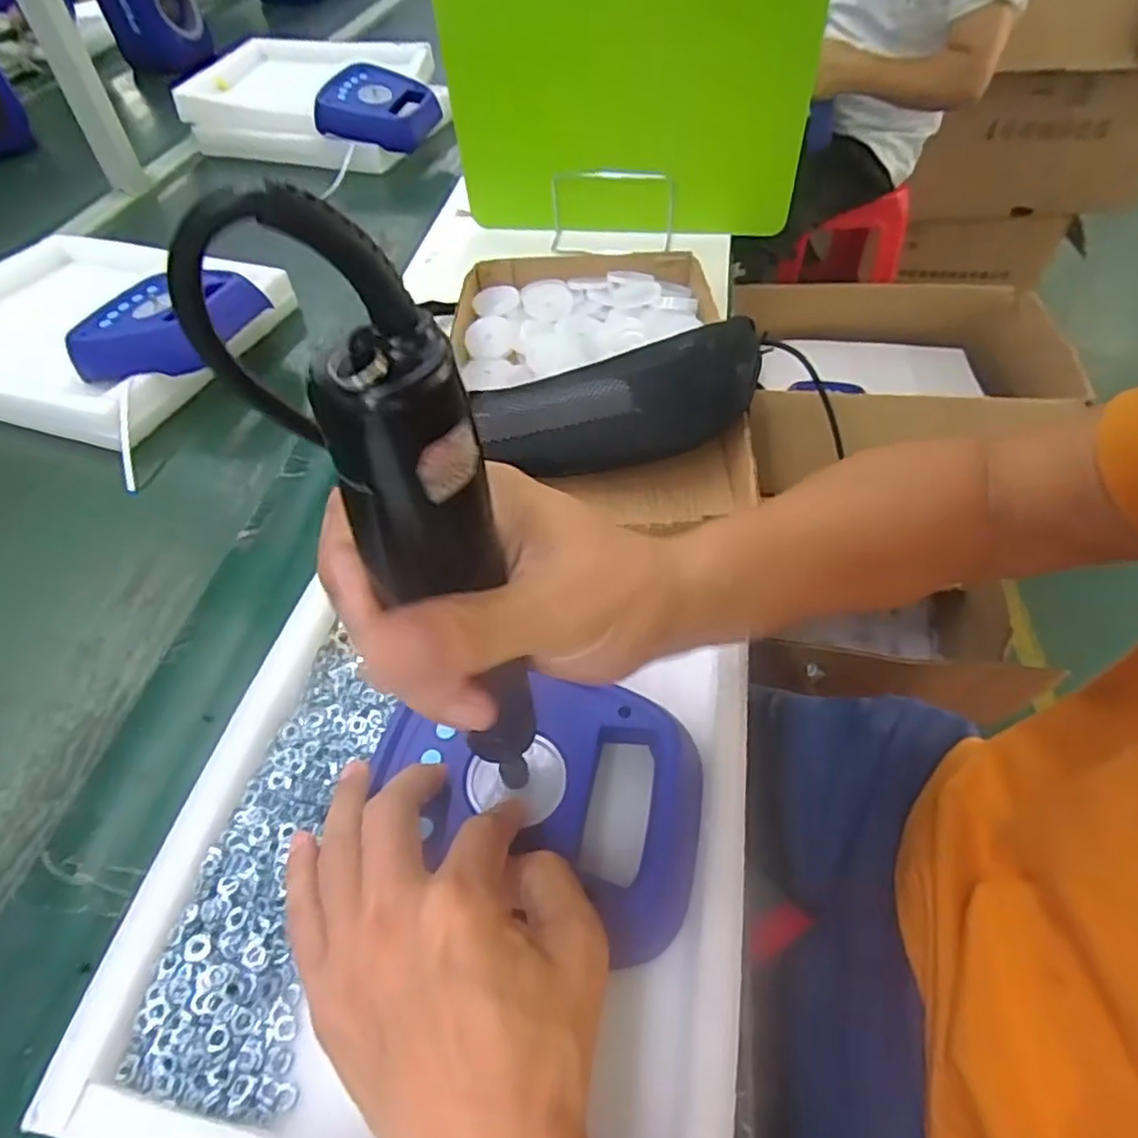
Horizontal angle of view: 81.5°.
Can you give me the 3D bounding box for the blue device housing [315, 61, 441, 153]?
[{"bbox_3d":[-0.291,-0.705,1.007,0.171,0.080,0.125,0,50,2],"label":"blue device housing"}]

